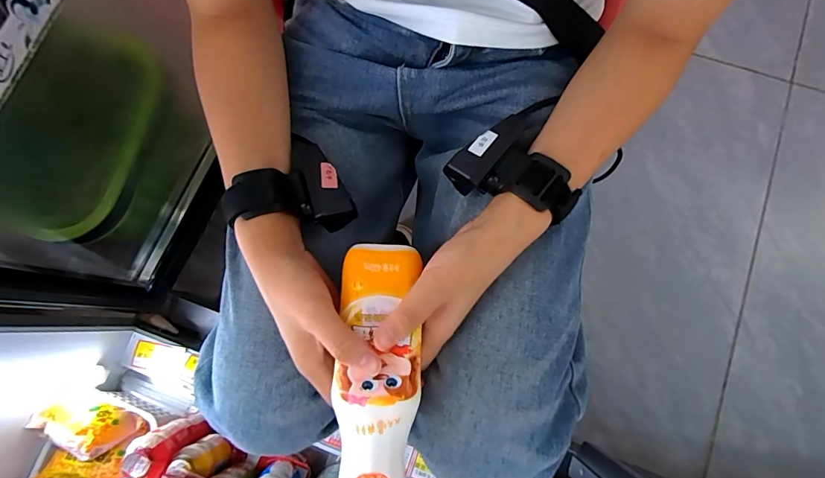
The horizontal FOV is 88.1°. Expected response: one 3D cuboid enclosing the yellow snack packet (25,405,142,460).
[{"bbox_3d":[-0.394,0.229,0.522,0.111,0.056,0.060,-1,79,1],"label":"yellow snack packet"}]

